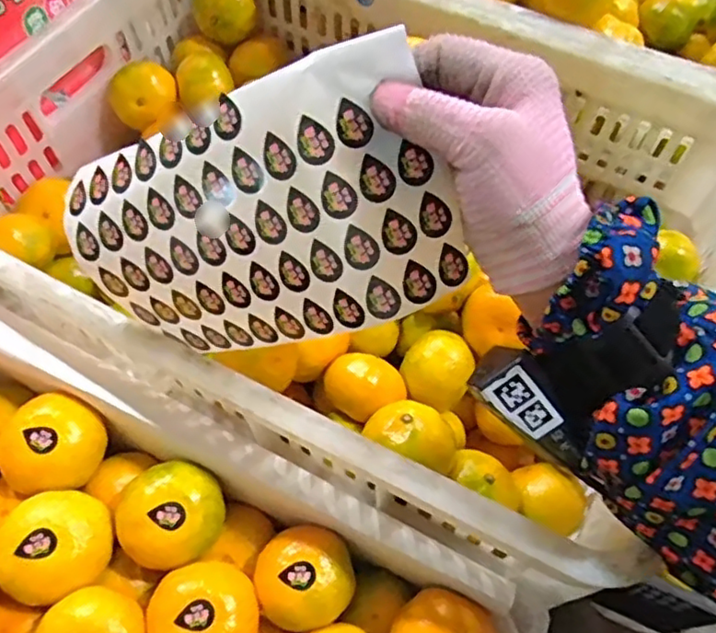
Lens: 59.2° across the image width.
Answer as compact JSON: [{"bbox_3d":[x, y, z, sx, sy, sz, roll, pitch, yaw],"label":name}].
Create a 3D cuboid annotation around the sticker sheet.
[{"bbox_3d":[-0.056,-0.046,0.335,0.209,0.128,0.023,-16,18,24],"label":"sticker sheet"}]

